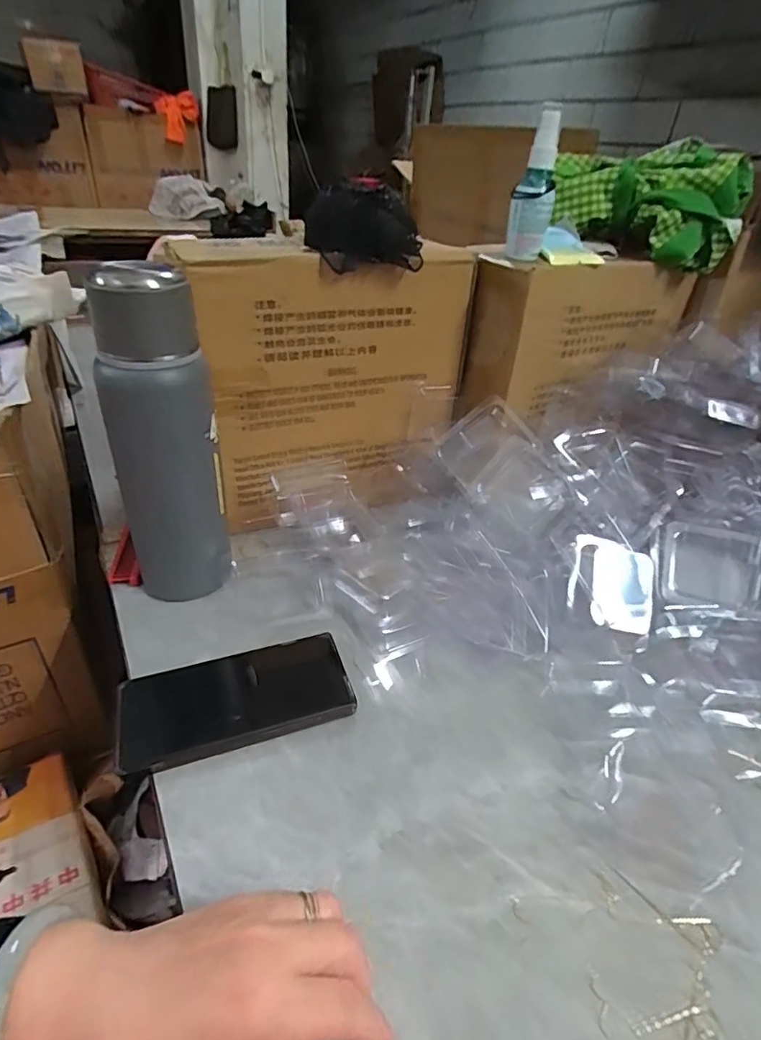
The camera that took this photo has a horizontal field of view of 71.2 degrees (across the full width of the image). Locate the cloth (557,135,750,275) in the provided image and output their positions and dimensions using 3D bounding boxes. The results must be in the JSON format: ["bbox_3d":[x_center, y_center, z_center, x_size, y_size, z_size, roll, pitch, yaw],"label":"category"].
[{"bbox_3d":[0.284,-0.343,0.574,0.196,0.095,0.094,24,39,25],"label":"cloth"}]

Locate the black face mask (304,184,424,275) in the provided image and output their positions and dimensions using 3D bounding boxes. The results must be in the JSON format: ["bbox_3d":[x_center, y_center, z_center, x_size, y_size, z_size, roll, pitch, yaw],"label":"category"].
[{"bbox_3d":[-0.013,-0.255,0.462,0.099,0.056,0.041,1,35,-7],"label":"black face mask"}]

